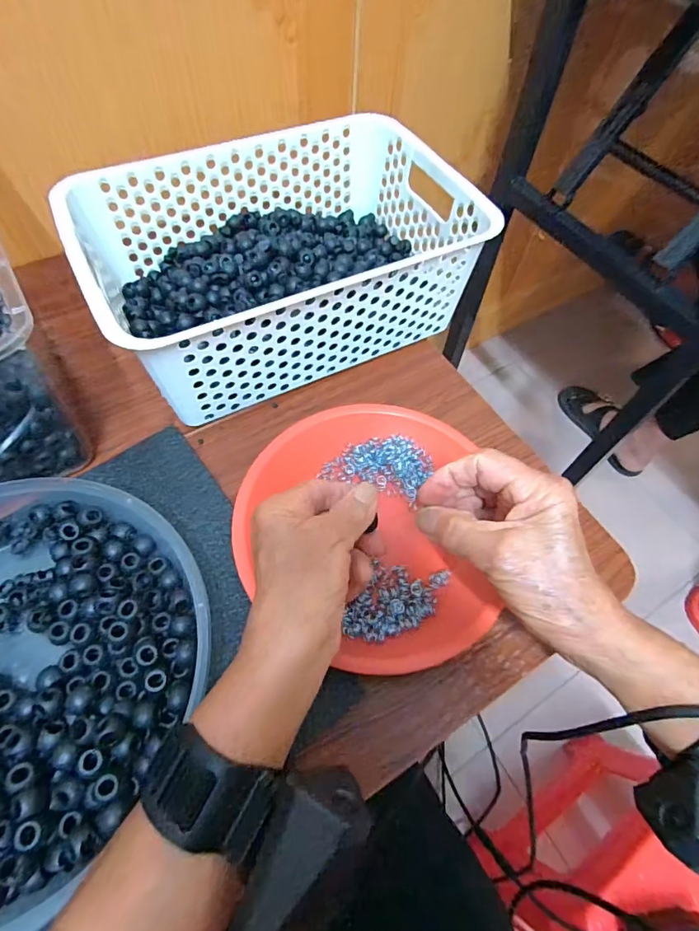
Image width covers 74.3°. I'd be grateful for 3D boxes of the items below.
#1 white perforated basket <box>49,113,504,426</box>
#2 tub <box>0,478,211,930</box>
[{"bbox_3d":[-0.057,-0.181,0.402,0.300,0.099,0.196,-25,65,-15],"label":"white perforated basket"},{"bbox_3d":[-0.208,0.117,0.271,0.225,0.038,0.224,1,61,-2],"label":"tub"}]

